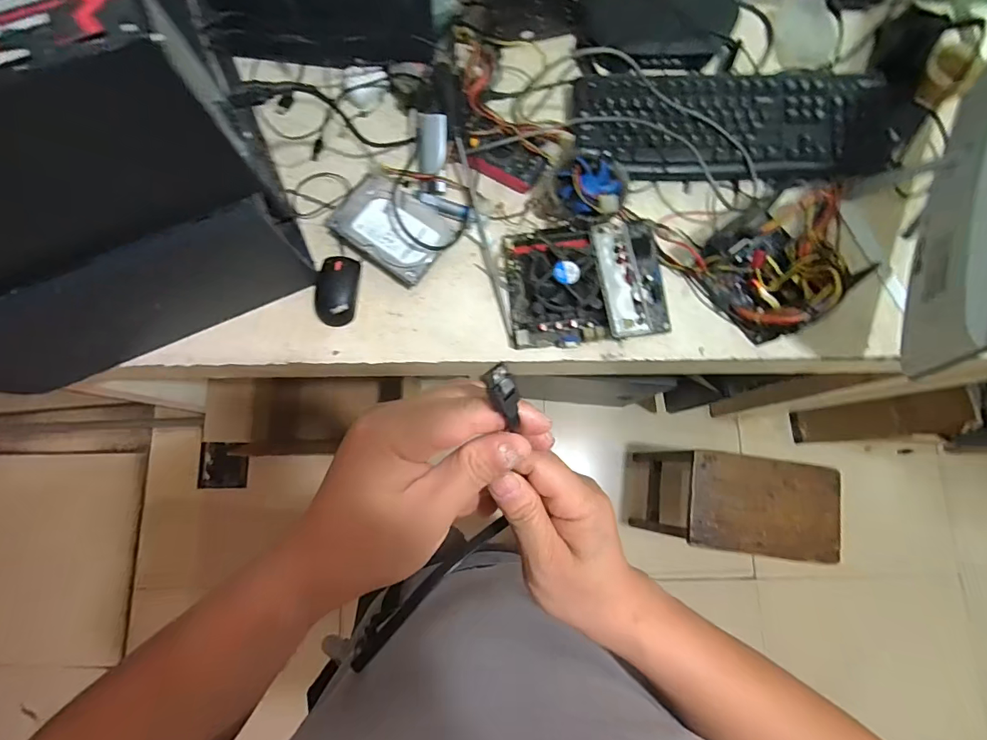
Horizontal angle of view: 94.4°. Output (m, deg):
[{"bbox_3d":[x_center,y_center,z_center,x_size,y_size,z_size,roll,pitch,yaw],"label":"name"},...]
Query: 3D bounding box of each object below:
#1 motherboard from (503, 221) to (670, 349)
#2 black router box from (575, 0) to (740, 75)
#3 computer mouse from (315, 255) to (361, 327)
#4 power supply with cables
[{"bbox_3d":[0.129,-0.123,0.625,0.218,0.052,0.174,-4,79,-1],"label":"motherboard"},{"bbox_3d":[0.246,-0.541,0.702,0.242,0.044,0.156,-4,79,-1],"label":"black router box"},{"bbox_3d":[-0.220,-0.113,0.640,0.055,0.027,0.096,6,79,1],"label":"computer mouse"},{"bbox_3d":[0.396,-0.157,0.616,0.195,0.097,0.154,-38,82,-7],"label":"power supply with cables"}]

